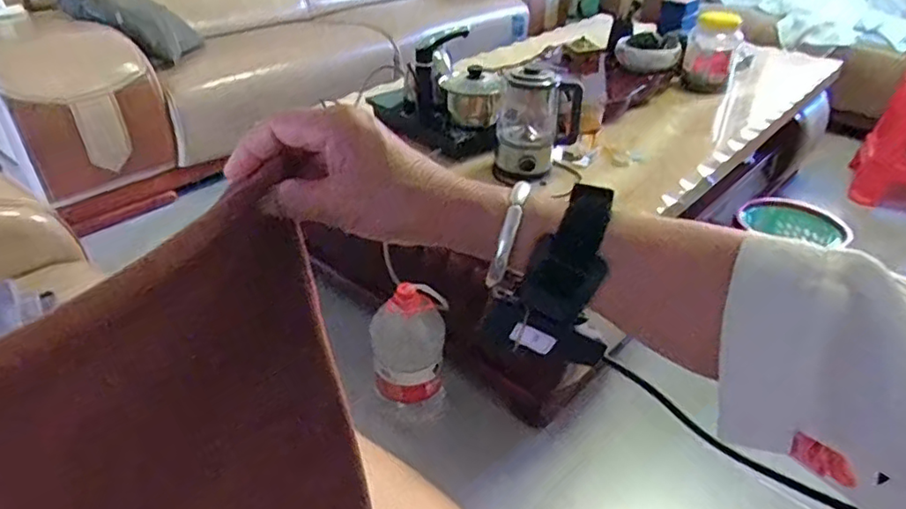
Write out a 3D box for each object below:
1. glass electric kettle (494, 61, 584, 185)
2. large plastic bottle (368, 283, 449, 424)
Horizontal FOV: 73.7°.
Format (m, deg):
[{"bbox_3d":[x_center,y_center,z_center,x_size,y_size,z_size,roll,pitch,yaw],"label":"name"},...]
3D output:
[{"bbox_3d":[0.199,-0.305,1.434,0.188,0.267,0.130,11,35,14],"label":"glass electric kettle"},{"bbox_3d":[-0.098,0.221,1.354,0.154,0.313,0.128,-5,35,-9],"label":"large plastic bottle"}]

